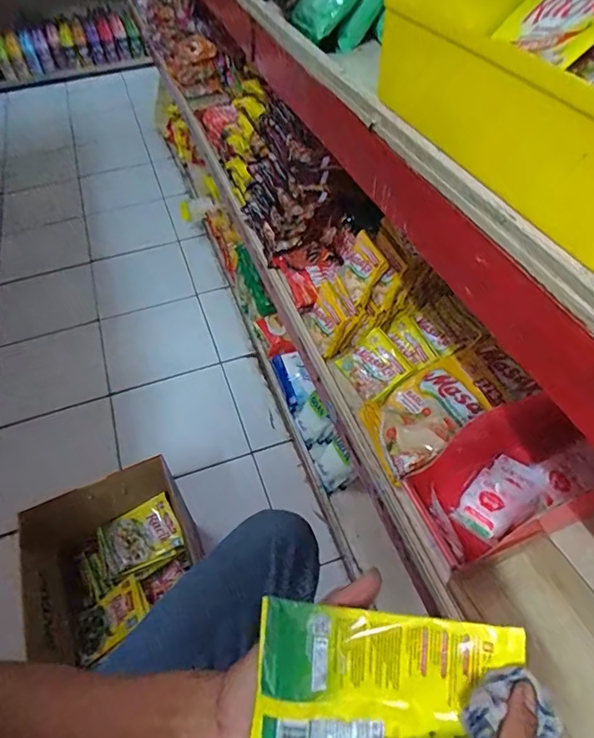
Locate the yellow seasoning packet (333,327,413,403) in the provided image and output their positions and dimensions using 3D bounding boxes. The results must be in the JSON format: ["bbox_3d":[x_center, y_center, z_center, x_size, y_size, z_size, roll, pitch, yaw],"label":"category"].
[{"bbox_3d":[0.104,-0.007,0.682,0.081,0.021,0.084,-33,58,-3],"label":"yellow seasoning packet"}]

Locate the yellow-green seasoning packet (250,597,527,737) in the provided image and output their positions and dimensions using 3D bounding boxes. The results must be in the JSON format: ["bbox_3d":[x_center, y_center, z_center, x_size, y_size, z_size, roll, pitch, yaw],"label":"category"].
[{"bbox_3d":[0.047,0.184,0.276,0.139,0.011,0.096,1,82,10],"label":"yellow-green seasoning packet"}]

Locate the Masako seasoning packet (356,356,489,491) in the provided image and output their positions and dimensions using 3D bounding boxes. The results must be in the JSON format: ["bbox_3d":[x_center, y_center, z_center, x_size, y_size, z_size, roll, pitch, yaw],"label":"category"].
[{"bbox_3d":[0.158,0.058,0.620,0.143,0.017,0.120,-28,46,5],"label":"Masako seasoning packet"}]

